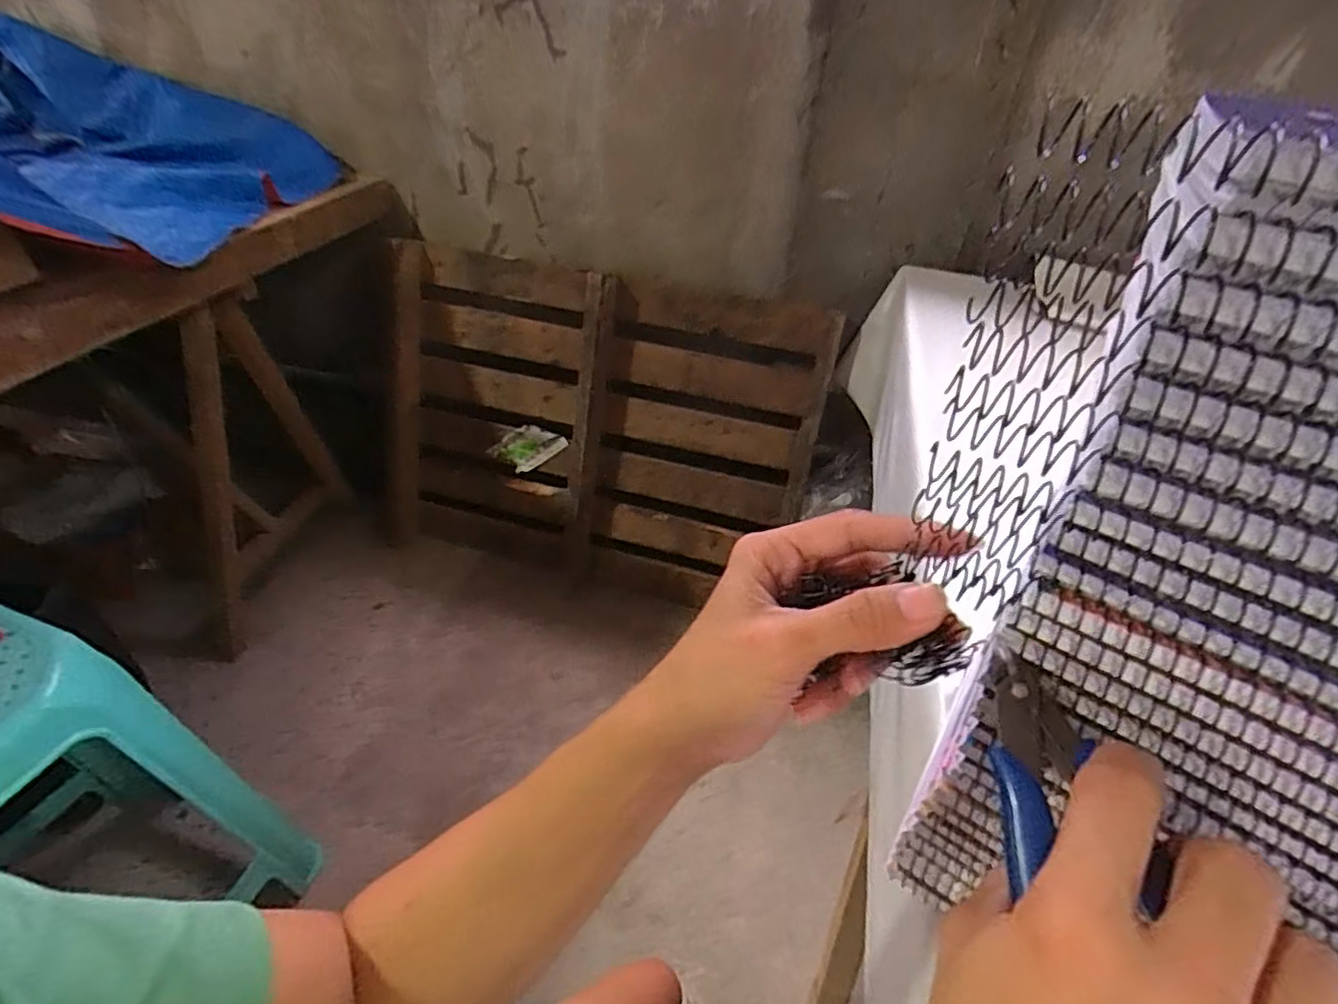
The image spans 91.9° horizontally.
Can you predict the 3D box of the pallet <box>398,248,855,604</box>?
[{"bbox_3d":[-0.190,-0.151,1.428,0.962,0.676,0.083,14,26,8],"label":"pallet"}]

